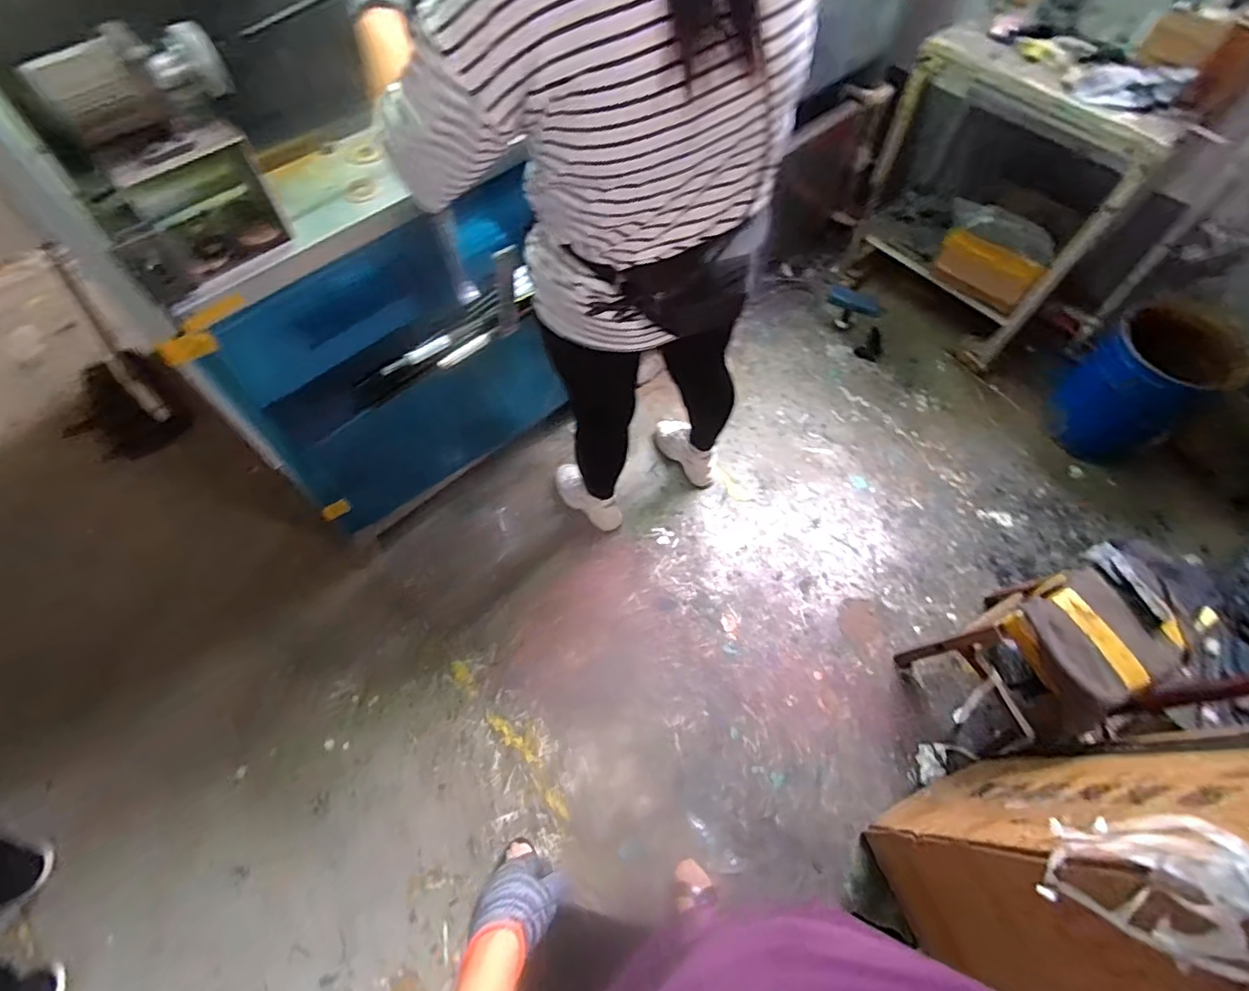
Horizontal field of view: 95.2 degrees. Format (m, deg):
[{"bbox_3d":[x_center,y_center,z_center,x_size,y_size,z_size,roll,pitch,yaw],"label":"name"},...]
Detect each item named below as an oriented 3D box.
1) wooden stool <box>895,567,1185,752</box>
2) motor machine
[{"bbox_3d":[0.851,0.342,1.180,0.314,0.433,0.263,-20,63,-12],"label":"wooden stool"},{"bbox_3d":[-0.595,-0.430,0.730,0.155,0.244,0.217,41,68,19],"label":"motor machine"}]

